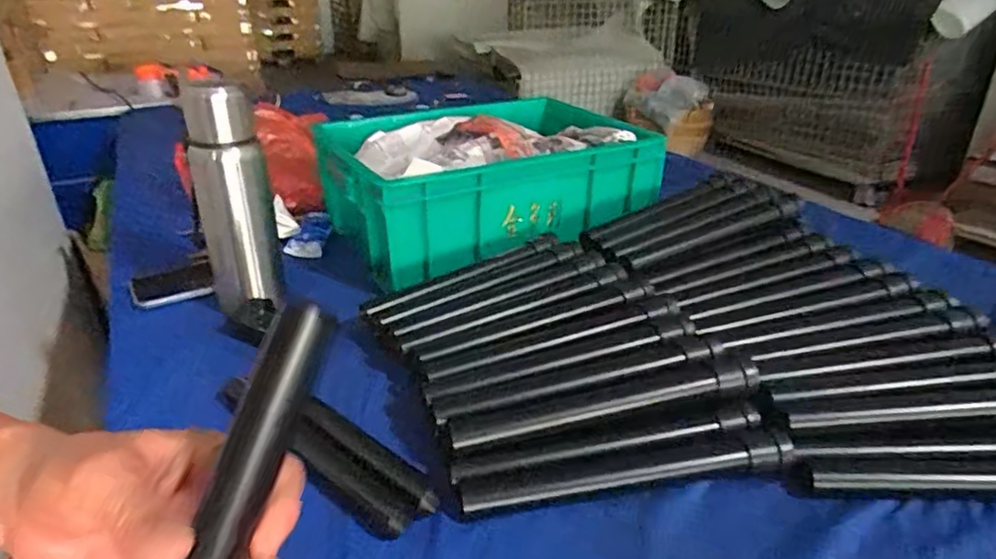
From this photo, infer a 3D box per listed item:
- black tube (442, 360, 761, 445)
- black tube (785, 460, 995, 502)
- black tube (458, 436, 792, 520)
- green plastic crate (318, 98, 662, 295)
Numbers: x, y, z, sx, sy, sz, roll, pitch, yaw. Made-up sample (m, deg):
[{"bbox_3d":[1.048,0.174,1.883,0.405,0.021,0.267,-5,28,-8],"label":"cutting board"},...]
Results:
[{"bbox_3d":[0.085,0.096,0.474,0.245,0.026,0.026,-6,27,-11],"label":"black tube"},{"bbox_3d":[0.339,0.142,0.434,0.251,0.029,0.032,0,27,2],"label":"black tube"},{"bbox_3d":[0.094,0.142,0.446,0.243,0.023,0.025,-5,27,-8],"label":"black tube"},{"bbox_3d":[-0.014,-0.142,0.830,0.386,0.118,0.324,-14,30,-25],"label":"green plastic crate"}]

